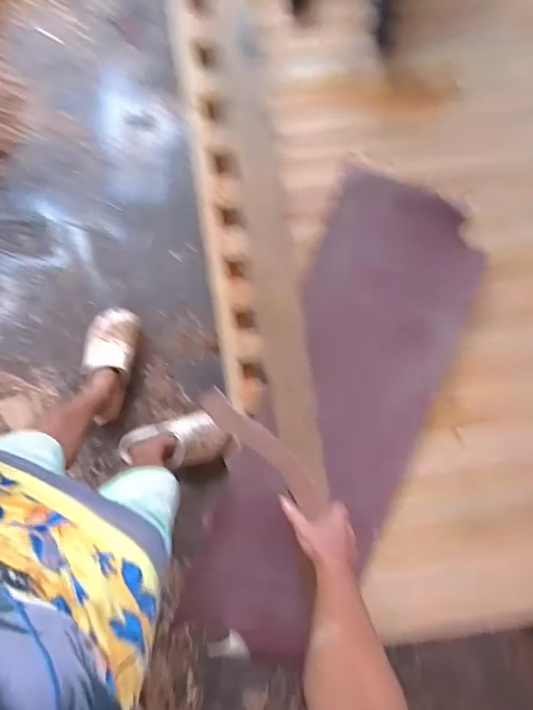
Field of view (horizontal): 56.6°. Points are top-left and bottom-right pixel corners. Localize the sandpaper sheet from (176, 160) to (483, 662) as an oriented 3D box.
[{"bbox_3d":[0.116,0.138,0.846,0.272,0.116,0.813,21,92,-3],"label":"sandpaper sheet"}]

